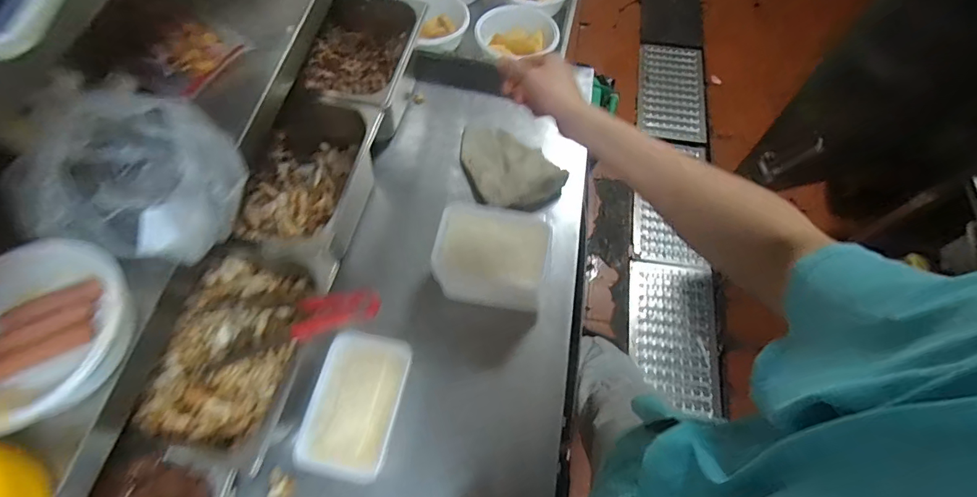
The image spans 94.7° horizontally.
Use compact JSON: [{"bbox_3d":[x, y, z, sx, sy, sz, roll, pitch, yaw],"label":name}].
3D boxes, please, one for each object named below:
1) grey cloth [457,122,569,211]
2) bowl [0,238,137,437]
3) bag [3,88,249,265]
[{"bbox_3d":[0.035,-0.171,0.826,0.162,0.054,0.201,-19,67,-10],"label":"grey cloth"},{"bbox_3d":[-0.429,0.074,0.422,0.155,0.070,0.179,2,65,-1],"label":"bowl"},{"bbox_3d":[-0.356,-0.075,0.467,0.183,0.120,0.163,1,65,-1],"label":"bag"}]

